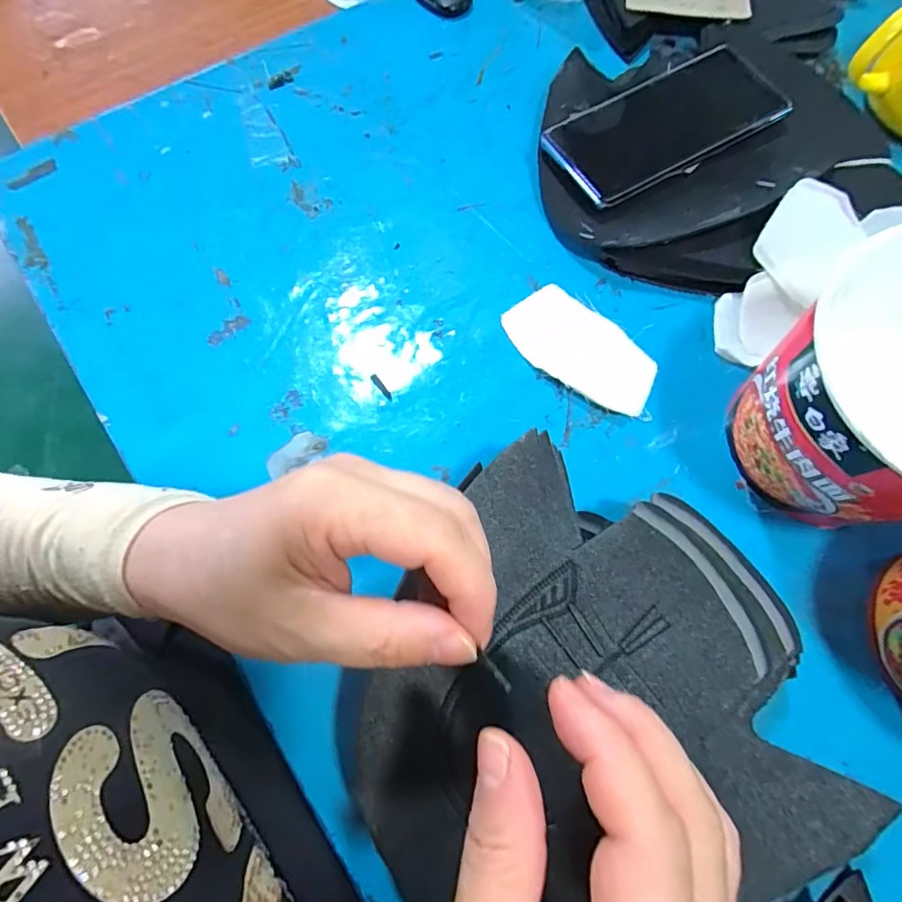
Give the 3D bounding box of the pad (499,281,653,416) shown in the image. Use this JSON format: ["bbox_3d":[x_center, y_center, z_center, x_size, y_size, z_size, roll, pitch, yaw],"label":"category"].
[{"bbox_3d":[0.081,-0.063,0.328,0.098,0.008,0.052,39,75,10],"label":"pad"}]

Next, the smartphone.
[{"bbox_3d":[0.143,-0.219,0.353,0.148,0.006,0.074,-29,75,-5],"label":"smartphone"}]

